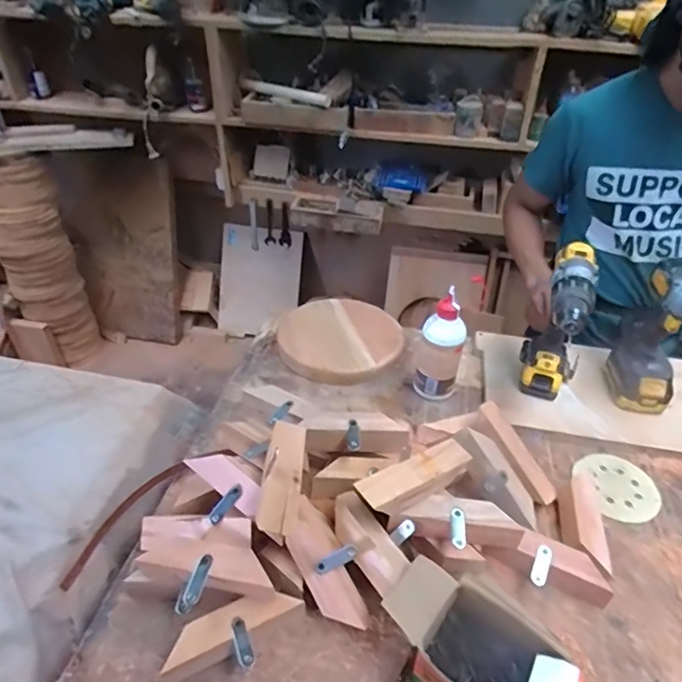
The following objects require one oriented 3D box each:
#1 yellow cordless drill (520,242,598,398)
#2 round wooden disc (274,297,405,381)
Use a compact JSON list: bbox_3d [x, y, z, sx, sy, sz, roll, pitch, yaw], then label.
[{"bbox_3d":[0.351,-0.009,0.853,0.088,0.232,0.186,22,42,22],"label":"yellow cordless drill"},{"bbox_3d":[-0.008,-0.017,1.032,0.229,0.035,0.245,2,39,-1],"label":"round wooden disc"}]

